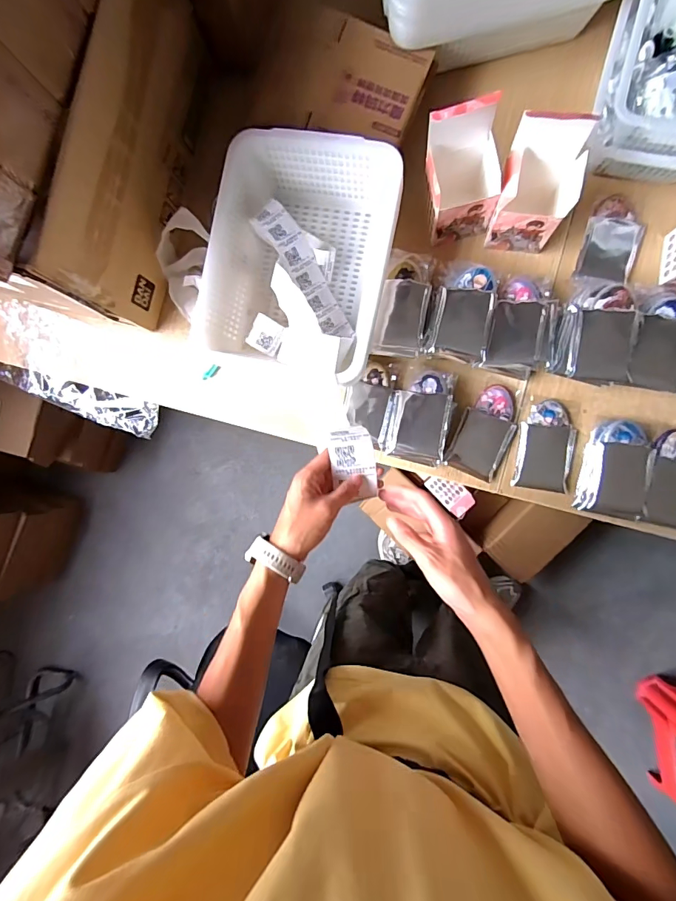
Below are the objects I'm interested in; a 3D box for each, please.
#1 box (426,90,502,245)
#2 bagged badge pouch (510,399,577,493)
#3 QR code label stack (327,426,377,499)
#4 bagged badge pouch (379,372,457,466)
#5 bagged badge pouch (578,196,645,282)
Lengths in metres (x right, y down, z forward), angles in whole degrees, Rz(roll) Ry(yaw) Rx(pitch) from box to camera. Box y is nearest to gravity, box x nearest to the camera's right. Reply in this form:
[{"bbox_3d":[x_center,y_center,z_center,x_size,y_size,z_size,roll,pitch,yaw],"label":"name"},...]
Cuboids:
[{"bbox_3d":[0.187,-0.403,0.633,0.100,0.183,0.105,-12,86,7],"label":"box"},{"bbox_3d":[0.350,-0.008,0.700,0.087,0.015,0.147,9,89,8],"label":"bagged badge pouch"},{"bbox_3d":[0.017,0.014,0.478,0.050,0.024,0.082,-6,87,8],"label":"QR code label stack"},{"bbox_3d":[0.134,-0.060,0.707,0.106,0.051,0.149,12,89,8],"label":"bagged badge pouch"},{"bbox_3d":[0.450,-0.342,0.683,0.084,0.019,0.139,13,90,8],"label":"bagged badge pouch"}]

